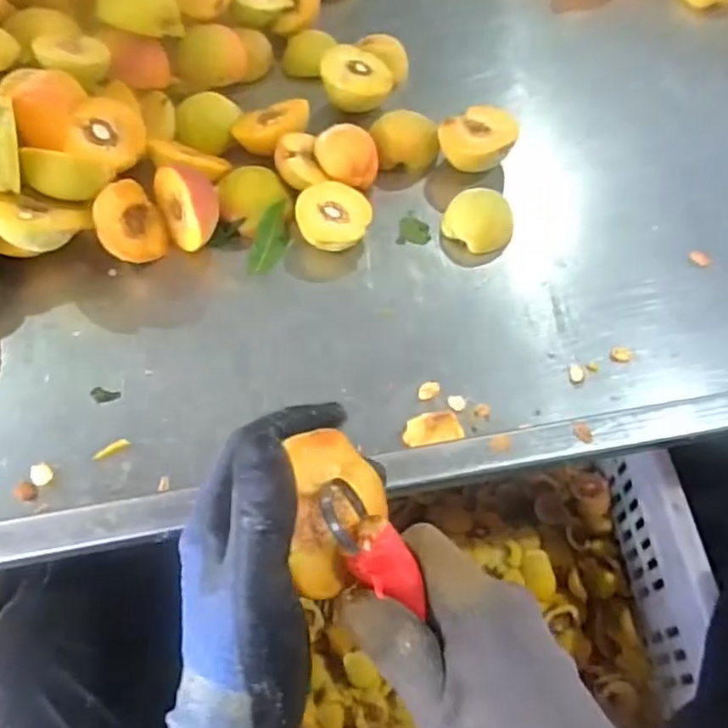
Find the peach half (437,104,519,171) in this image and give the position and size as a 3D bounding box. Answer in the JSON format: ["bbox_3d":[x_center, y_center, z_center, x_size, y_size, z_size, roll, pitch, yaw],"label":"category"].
[{"bbox_3d":[0.092,-0.181,0.540,0.060,0.029,0.056,0,60,1],"label":"peach half"}]

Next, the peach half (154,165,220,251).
[{"bbox_3d":[-0.131,-0.119,0.495,0.042,0.062,0.056,-22,62,-12],"label":"peach half"}]

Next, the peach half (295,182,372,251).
[{"bbox_3d":[-0.023,-0.110,0.507,0.055,0.029,0.052,0,60,1],"label":"peach half"}]

